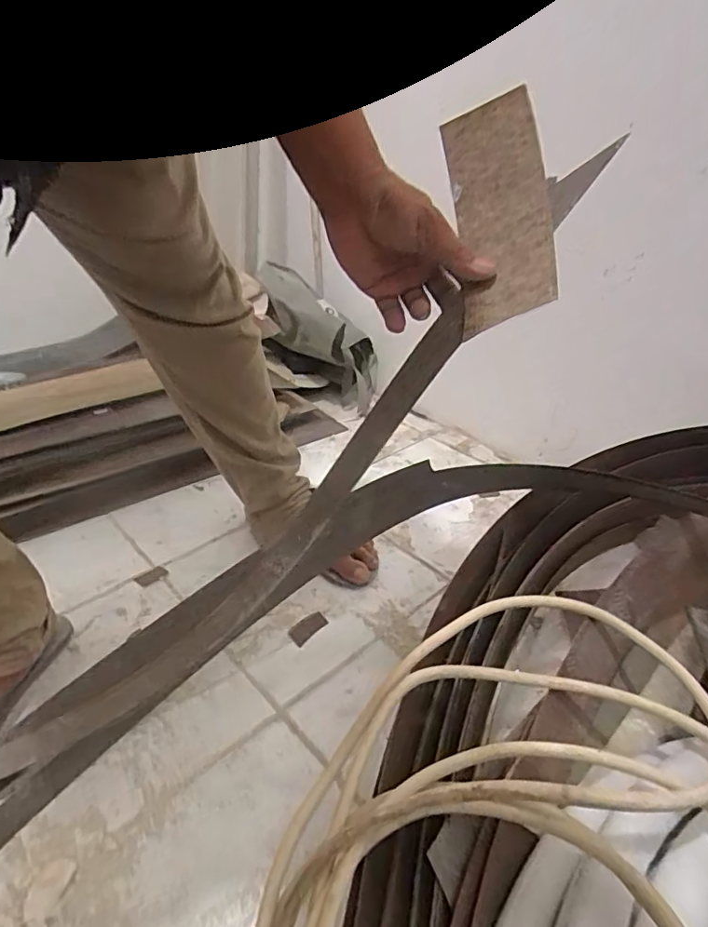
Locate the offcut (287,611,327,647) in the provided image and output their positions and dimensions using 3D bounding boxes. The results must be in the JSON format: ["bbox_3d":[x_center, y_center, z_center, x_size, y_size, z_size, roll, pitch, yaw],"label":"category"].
[{"bbox_3d":[-0.060,0.212,0.714,0.029,0.005,0.056,26,39,32],"label":"offcut"}]

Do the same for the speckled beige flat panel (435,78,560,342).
[{"bbox_3d":[0.113,-0.194,0.433,0.072,0.181,0.017,-9,-11,29],"label":"speckled beige flat panel"}]

